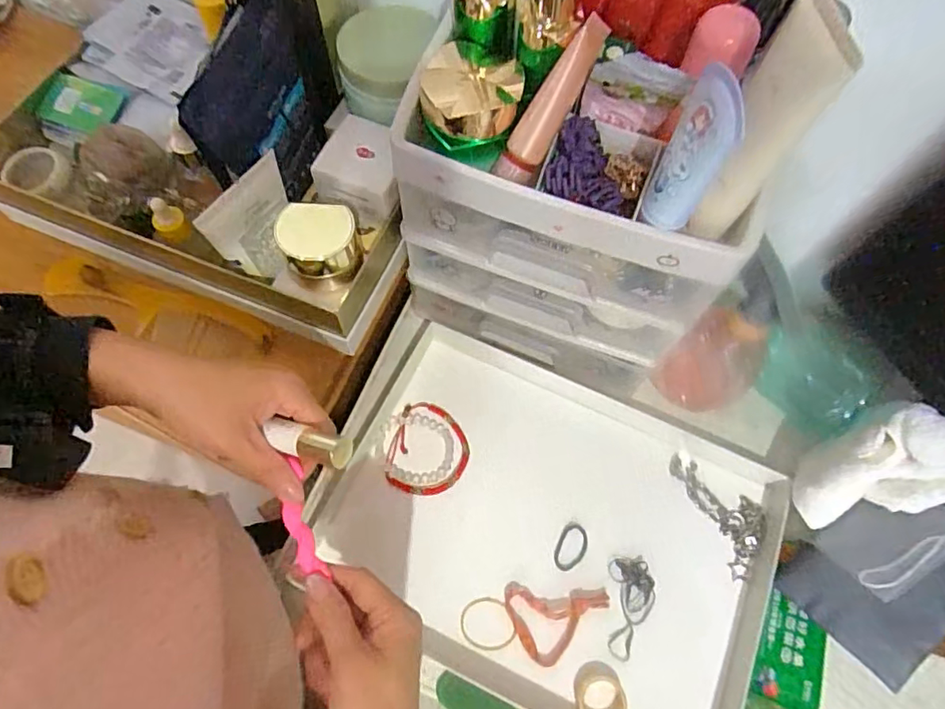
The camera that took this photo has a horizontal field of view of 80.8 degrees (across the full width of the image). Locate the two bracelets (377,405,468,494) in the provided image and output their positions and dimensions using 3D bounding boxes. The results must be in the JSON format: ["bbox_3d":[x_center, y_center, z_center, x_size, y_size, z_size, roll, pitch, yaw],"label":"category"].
[{"bbox_3d":[-0.045,0.084,0.498,0.077,0.004,0.080,-25,70,-11],"label":"two bracelets"}]

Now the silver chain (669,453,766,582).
[{"bbox_3d":[0.222,0.133,0.487,0.052,0.008,0.110,-23,69,-11],"label":"silver chain"}]

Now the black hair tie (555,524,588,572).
[{"bbox_3d":[0.083,0.163,0.467,0.022,0.005,0.039,26,69,9],"label":"black hair tie"}]

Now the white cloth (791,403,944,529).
[{"bbox_3d":[0.320,0.092,0.443,0.124,0.065,0.077,-34,78,25],"label":"white cloth"}]

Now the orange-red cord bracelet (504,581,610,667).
[{"bbox_3d":[0.067,0.216,0.444,0.081,0.017,0.057,4,67,0],"label":"orange-red cord bracelet"}]

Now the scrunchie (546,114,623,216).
[{"bbox_3d":[0.072,-0.114,0.339,0.047,0.027,0.046,0,67,-1],"label":"scrunchie"}]

